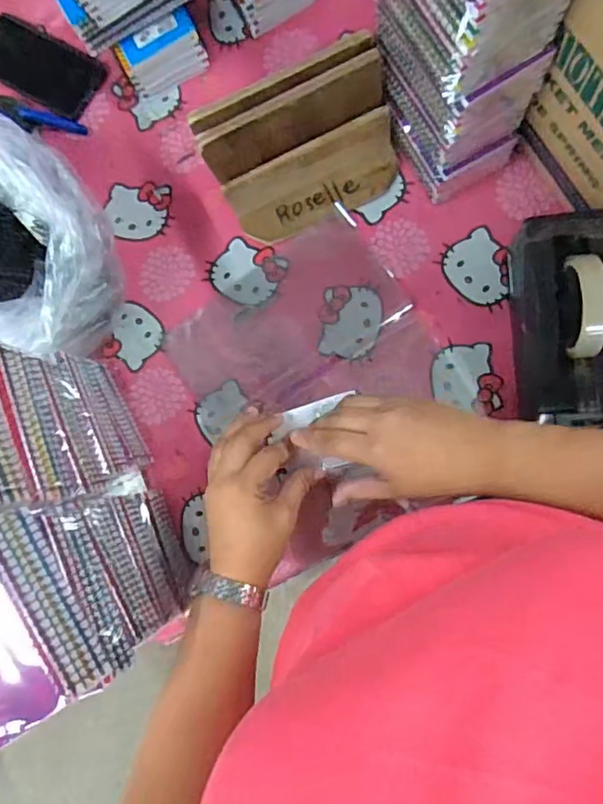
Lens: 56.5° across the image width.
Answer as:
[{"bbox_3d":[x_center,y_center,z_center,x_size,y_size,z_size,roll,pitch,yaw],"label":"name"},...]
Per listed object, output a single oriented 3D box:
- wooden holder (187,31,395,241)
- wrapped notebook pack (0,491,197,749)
[{"bbox_3d":[0.004,-0.259,0.581,0.190,0.129,0.103,-21,83,6],"label":"wooden holder"},{"bbox_3d":[-0.189,0.159,0.484,0.085,0.269,0.129,-30,83,5],"label":"wrapped notebook pack"}]

